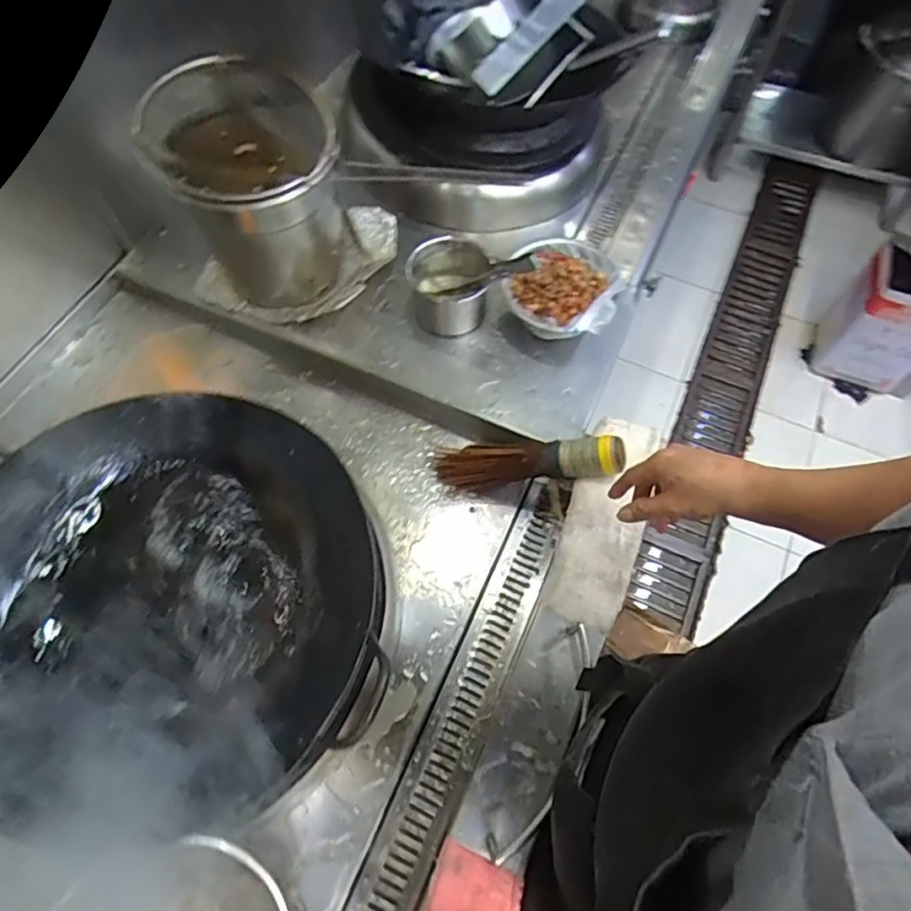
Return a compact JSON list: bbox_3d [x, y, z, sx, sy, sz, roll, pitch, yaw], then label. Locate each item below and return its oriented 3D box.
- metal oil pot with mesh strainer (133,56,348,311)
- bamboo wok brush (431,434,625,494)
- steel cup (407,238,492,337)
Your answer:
[{"bbox_3d":[-0.281,-0.372,0.840,0.235,0.234,0.218,0,63,0],"label":"metal oil pot with mesh strainer"},{"bbox_3d":[0.091,0.013,0.793,0.264,0.062,0.051,-6,60,26],"label":"bamboo wok brush"},{"bbox_3d":[-0.010,-0.250,0.882,0.121,0.113,0.095,-10,64,-5],"label":"steel cup"}]

